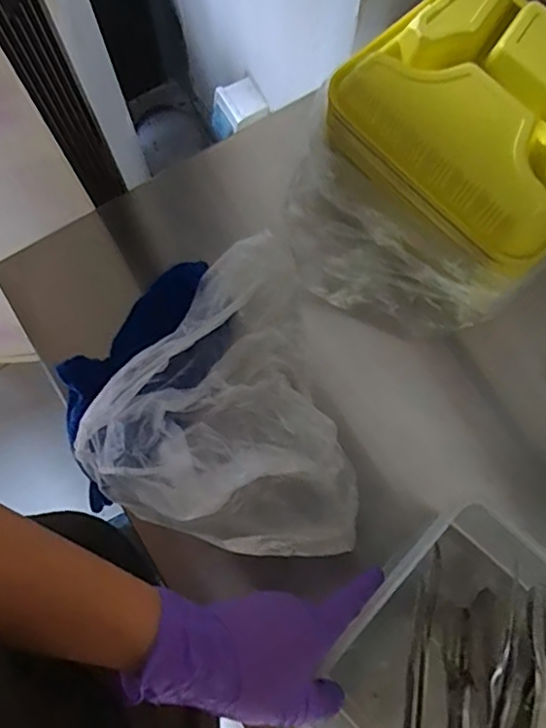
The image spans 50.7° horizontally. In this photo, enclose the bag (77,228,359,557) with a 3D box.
[{"bbox_3d":[-0.049,0.039,0.464,0.194,0.088,0.248,-14,76,-4],"label":"bag"}]

